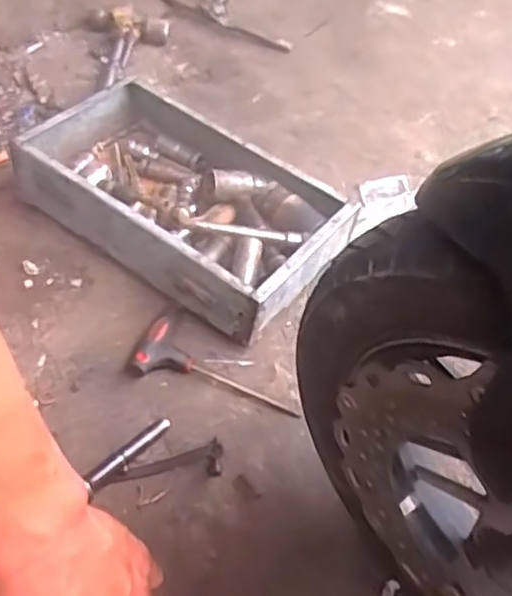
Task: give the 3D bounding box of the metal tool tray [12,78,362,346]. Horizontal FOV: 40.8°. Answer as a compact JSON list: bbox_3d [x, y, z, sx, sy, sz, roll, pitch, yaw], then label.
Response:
[{"bbox_3d":[-0.085,-0.116,0.787,0.355,0.083,0.219,32,54,18],"label":"metal tool tray"}]

